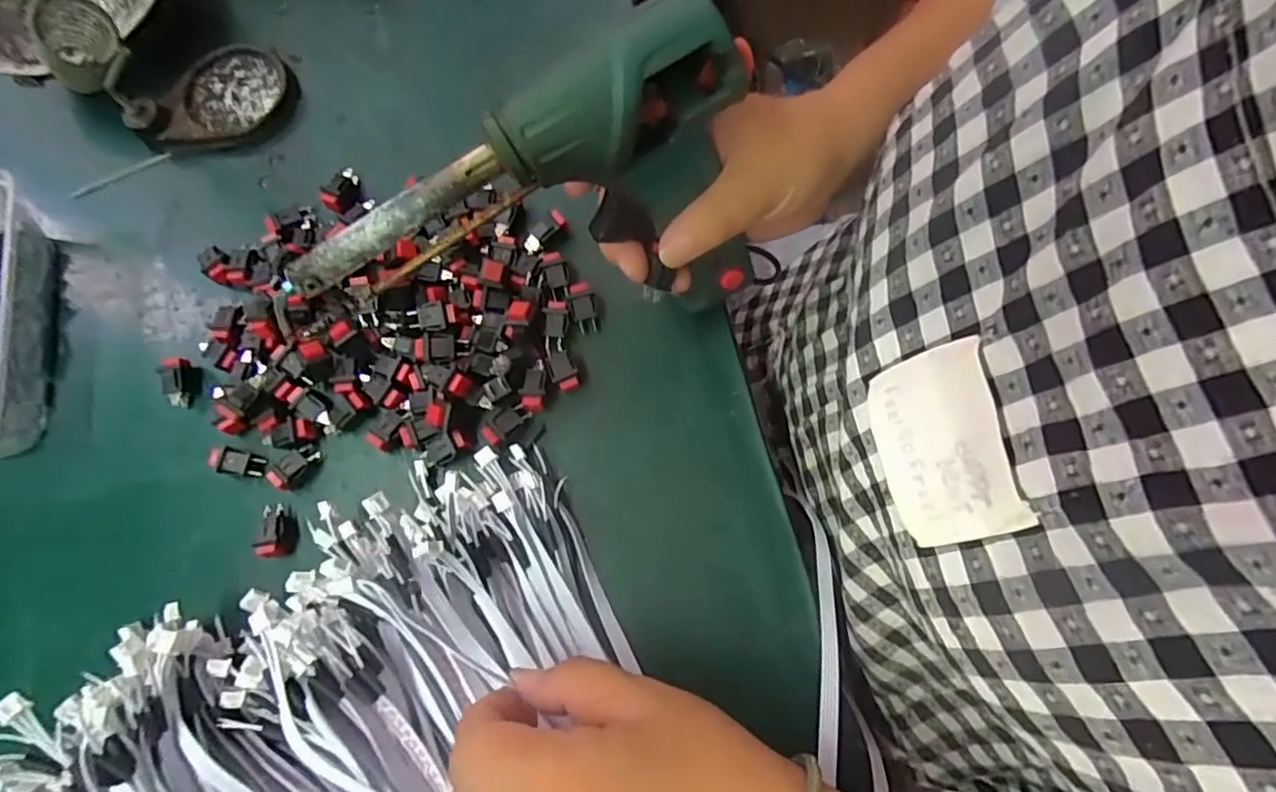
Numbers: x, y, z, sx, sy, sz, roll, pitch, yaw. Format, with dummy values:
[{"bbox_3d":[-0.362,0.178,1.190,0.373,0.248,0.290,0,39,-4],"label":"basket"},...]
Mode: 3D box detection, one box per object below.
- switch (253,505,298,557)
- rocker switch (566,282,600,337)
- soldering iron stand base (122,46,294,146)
[{"bbox_3d":[-0.178,0.066,0.299,0.011,0.019,0.025,-5,79,2],"label":"switch"},{"bbox_3d":[-0.028,-0.045,0.317,0.013,0.011,0.024,-13,78,0],"label":"rocker switch"},{"bbox_3d":[-0.252,-0.178,0.362,0.054,0.015,0.088,44,84,10],"label":"soldering iron stand base"}]

